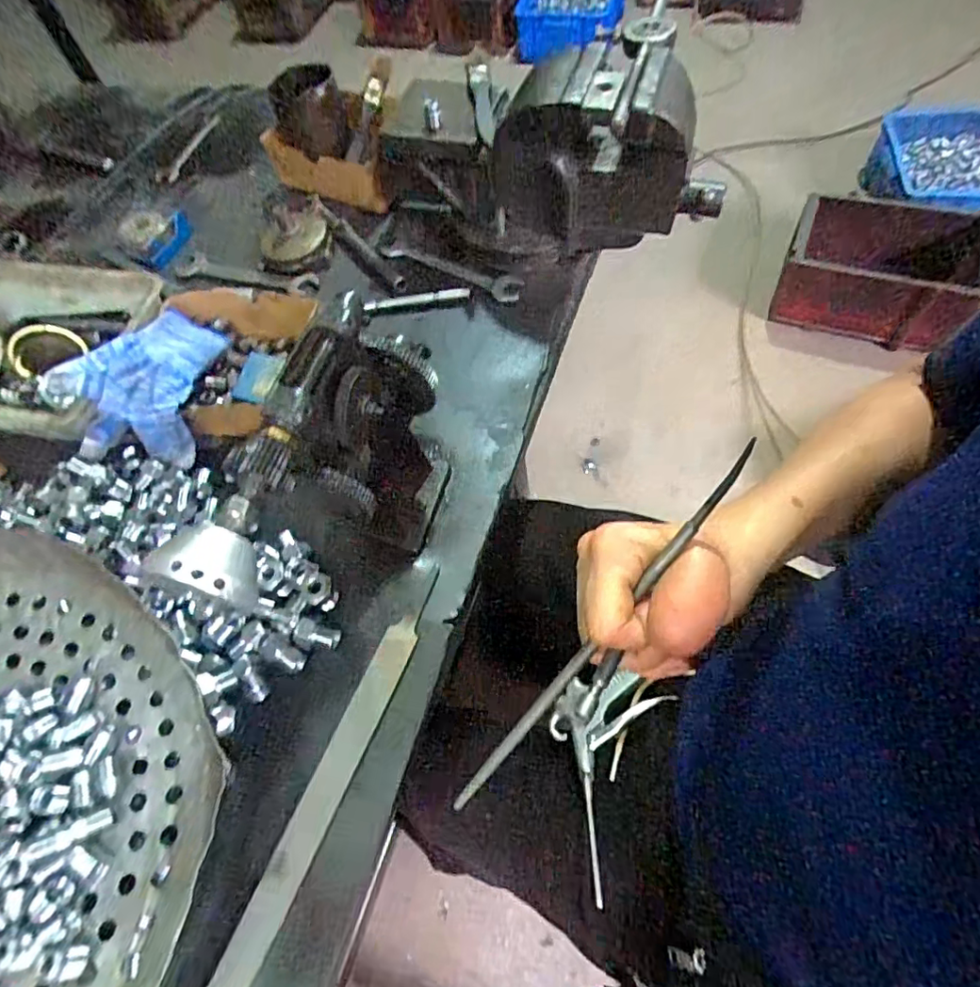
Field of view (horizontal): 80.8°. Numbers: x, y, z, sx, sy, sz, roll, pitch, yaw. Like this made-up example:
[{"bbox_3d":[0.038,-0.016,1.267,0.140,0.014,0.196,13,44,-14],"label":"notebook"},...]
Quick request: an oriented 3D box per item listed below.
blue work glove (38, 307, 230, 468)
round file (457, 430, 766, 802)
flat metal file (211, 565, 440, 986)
[{"bbox_3d":[-0.314,-0.106,0.511,0.121,0.068,0.149,3,61,9],"label":"blue work glove"},{"bbox_3d":[0.047,0.073,0.272,0.006,0.006,0.235,42,108,22],"label":"round file"},{"bbox_3d":[-0.102,0.182,0.375,0.022,0.008,0.288,19,64,14],"label":"flat metal file"}]

